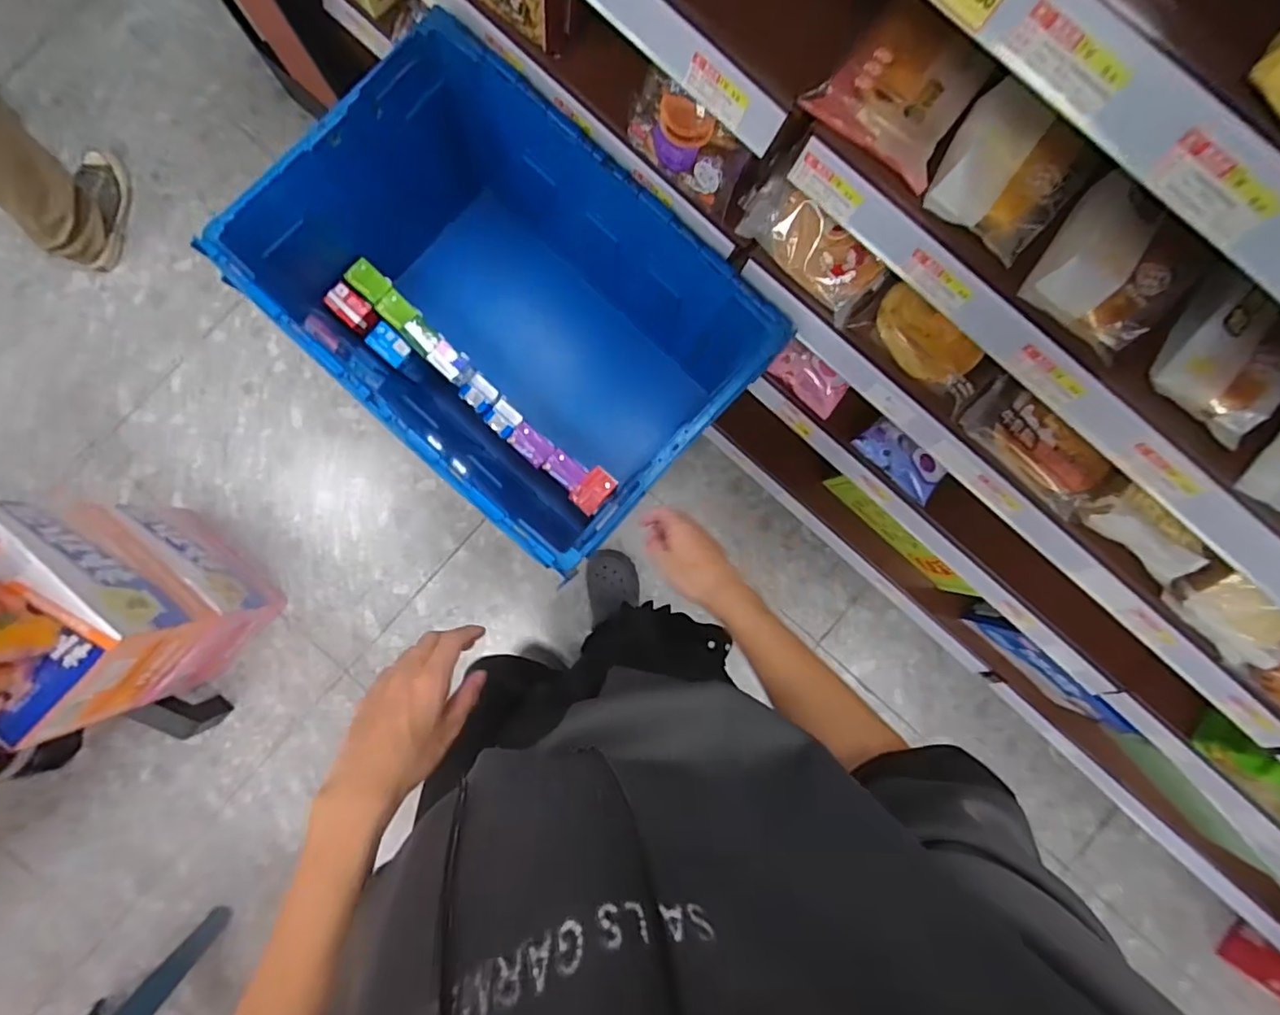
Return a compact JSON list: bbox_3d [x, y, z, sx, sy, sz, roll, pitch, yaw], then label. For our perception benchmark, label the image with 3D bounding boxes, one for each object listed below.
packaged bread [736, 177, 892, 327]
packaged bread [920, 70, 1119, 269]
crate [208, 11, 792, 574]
[{"bbox_3d":[0.192,-0.296,0.667,0.183,0.053,0.087,41,87,2],"label":"packaged bread"},{"bbox_3d":[0.278,-0.252,0.448,0.102,0.038,0.095,42,87,2],"label":"packaged bread"},{"bbox_3d":[-0.163,-0.255,0.854,0.573,0.339,0.417,42,87,2],"label":"crate"}]

